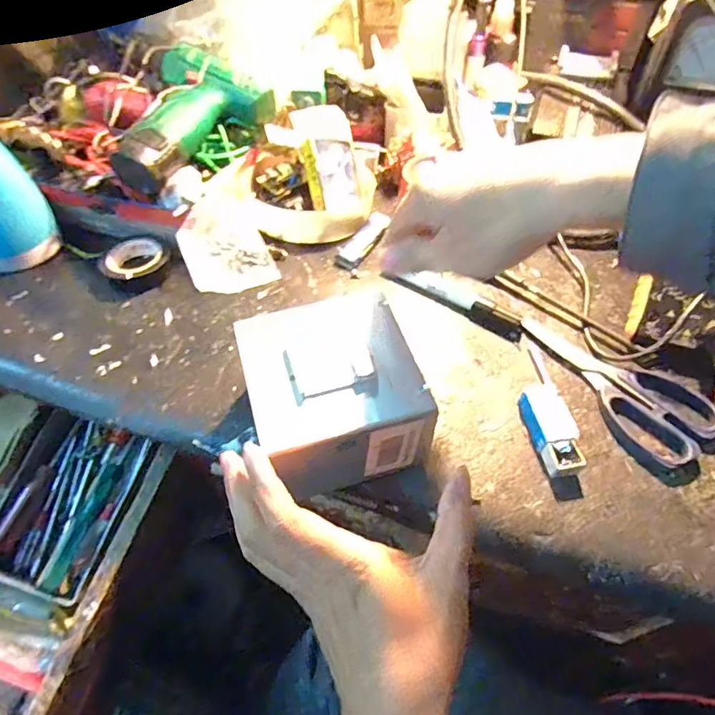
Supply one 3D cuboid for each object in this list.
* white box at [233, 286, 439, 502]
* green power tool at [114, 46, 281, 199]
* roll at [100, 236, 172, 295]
[{"bbox_3d":[-0.016,0.024,0.347,0.107,0.067,0.117,-15,54,-12],"label":"white box"},{"bbox_3d":[-0.178,-0.241,0.503,0.110,0.055,0.177,29,57,20],"label":"green power tool"},{"bbox_3d":[-0.210,-0.093,0.483,0.062,0.021,0.063,0,52,0],"label":"roll"}]

